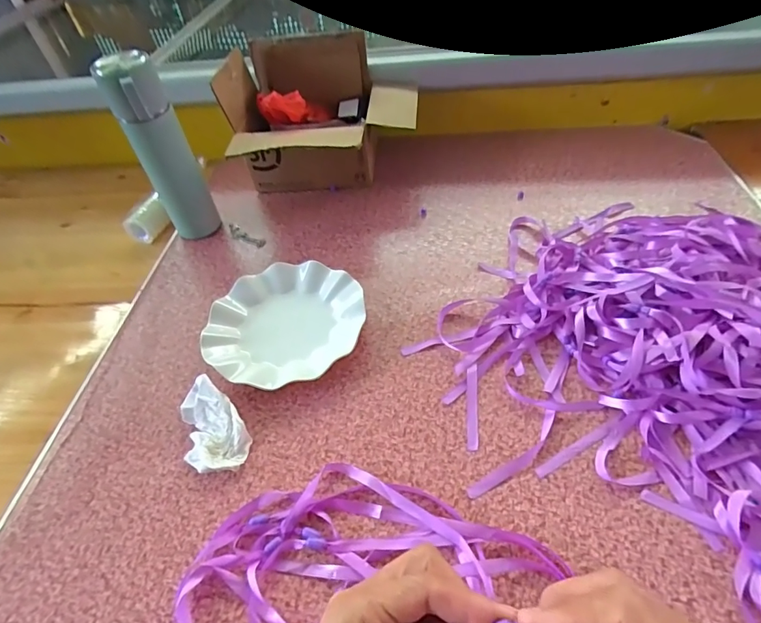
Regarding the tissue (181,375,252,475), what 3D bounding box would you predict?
[{"bbox_3d":[-0.172,0.115,0.441,0.058,0.031,0.097,-34,53,-23],"label":"tissue"}]

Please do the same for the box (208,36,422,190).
[{"bbox_3d":[-0.087,-0.288,0.692,0.272,0.185,0.221,-5,47,1],"label":"box"}]

